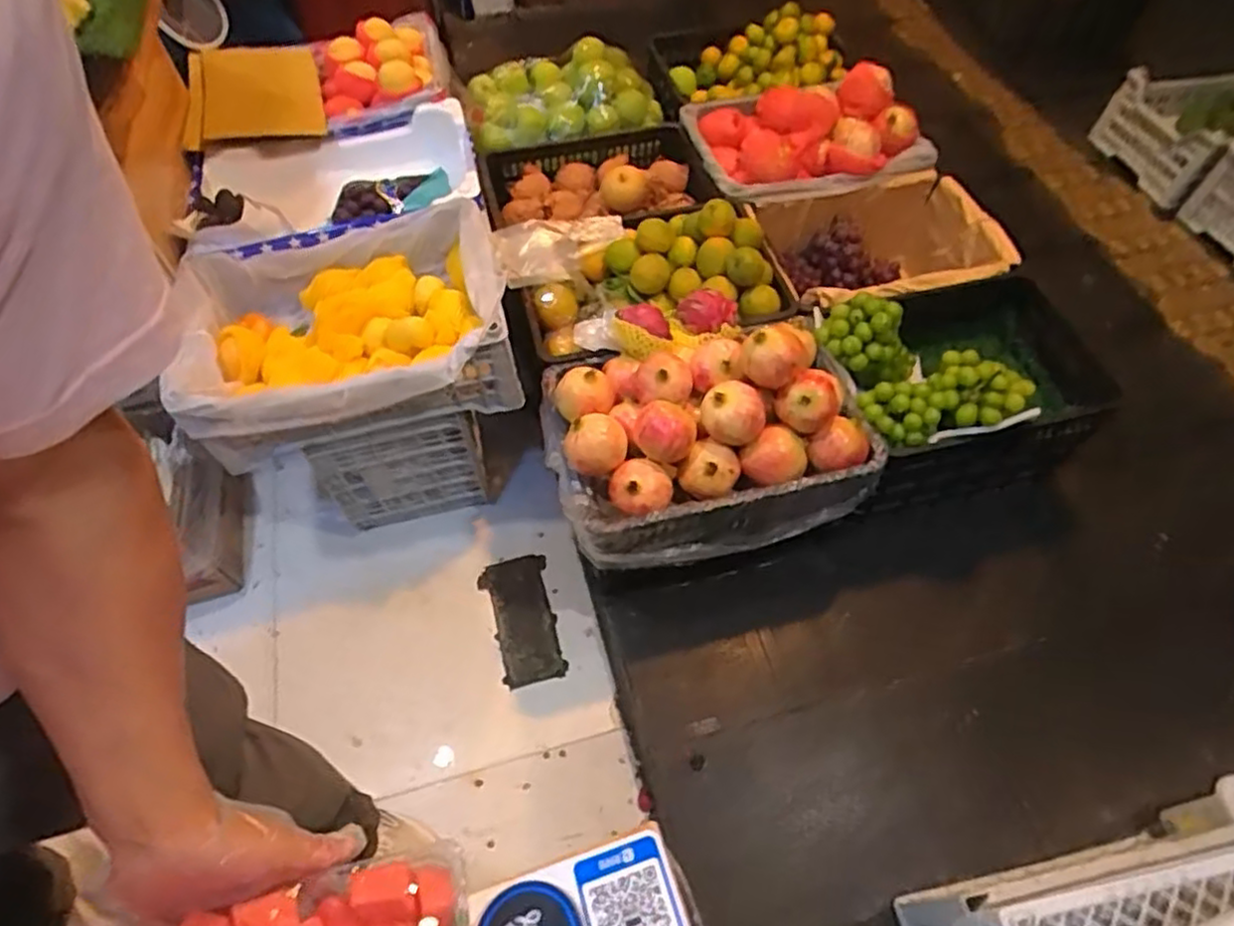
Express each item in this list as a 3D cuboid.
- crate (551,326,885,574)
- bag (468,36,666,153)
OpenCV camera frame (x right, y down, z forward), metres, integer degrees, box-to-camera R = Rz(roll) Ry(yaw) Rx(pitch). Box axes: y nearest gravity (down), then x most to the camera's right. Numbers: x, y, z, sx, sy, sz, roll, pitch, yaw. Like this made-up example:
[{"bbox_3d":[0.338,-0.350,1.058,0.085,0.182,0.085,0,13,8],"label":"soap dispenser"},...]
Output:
[{"bbox_3d":[0.135,-0.066,1.123,0.501,0.254,0.352,-8,56,-4],"label":"crate"},{"bbox_3d":[-0.120,-0.845,1.608,0.423,0.108,0.313,-6,56,-3],"label":"bag"}]

